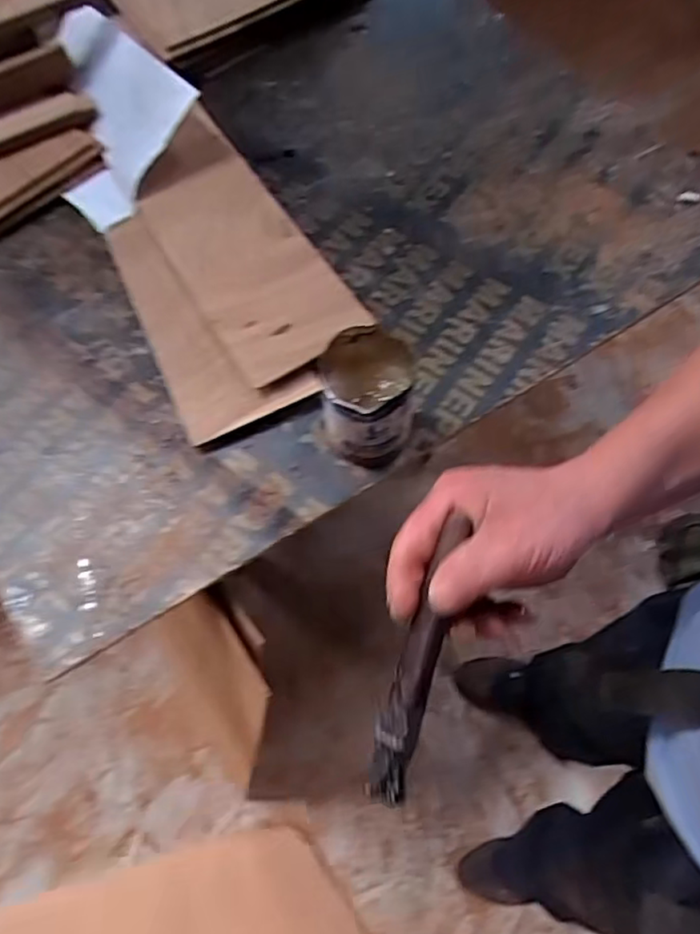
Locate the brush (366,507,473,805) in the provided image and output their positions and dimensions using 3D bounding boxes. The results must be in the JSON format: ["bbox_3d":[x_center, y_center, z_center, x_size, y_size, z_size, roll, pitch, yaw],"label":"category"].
[{"bbox_3d":[0.033,0.092,0.313,0.019,0.011,0.139,15,85,8],"label":"brush"}]

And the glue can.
[{"bbox_3d":[0.015,-0.062,0.602,0.082,0.103,0.089,-1,64,2],"label":"glue can"}]

